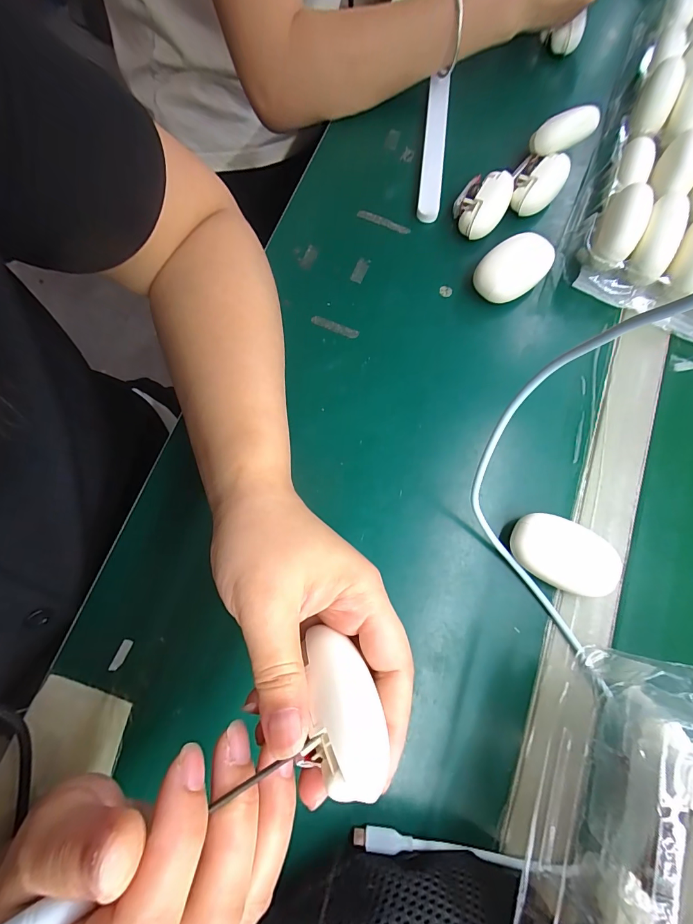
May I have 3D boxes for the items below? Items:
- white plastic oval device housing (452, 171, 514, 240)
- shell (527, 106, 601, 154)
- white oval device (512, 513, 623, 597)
[{"bbox_3d":[0.115,-0.220,0.330,0.040,0.028,0.062,28,77,5],"label":"white plastic oval device housing"},{"bbox_3d":[0.193,-0.291,0.334,0.064,0.017,0.022,-26,79,-8],"label":"shell"},{"bbox_3d":[0.144,0.062,0.260,0.067,0.026,0.043,22,77,3],"label":"white oval device"}]

